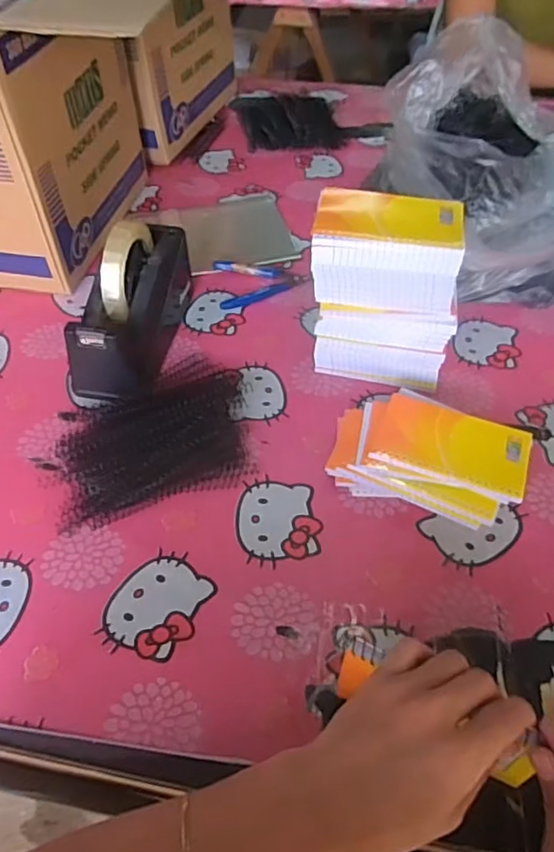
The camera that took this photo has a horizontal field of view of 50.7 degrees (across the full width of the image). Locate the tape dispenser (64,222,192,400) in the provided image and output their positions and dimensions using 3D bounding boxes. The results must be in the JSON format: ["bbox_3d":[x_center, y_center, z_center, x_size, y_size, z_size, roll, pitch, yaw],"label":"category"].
[{"bbox_3d":[-0.157,-0.132,0.619,0.083,0.120,0.204,6,49,4],"label":"tape dispenser"}]

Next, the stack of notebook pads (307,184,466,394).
[{"bbox_3d":[0.105,-0.132,0.586,0.134,0.169,0.080,6,49,5],"label":"stack of notebook pads"}]

